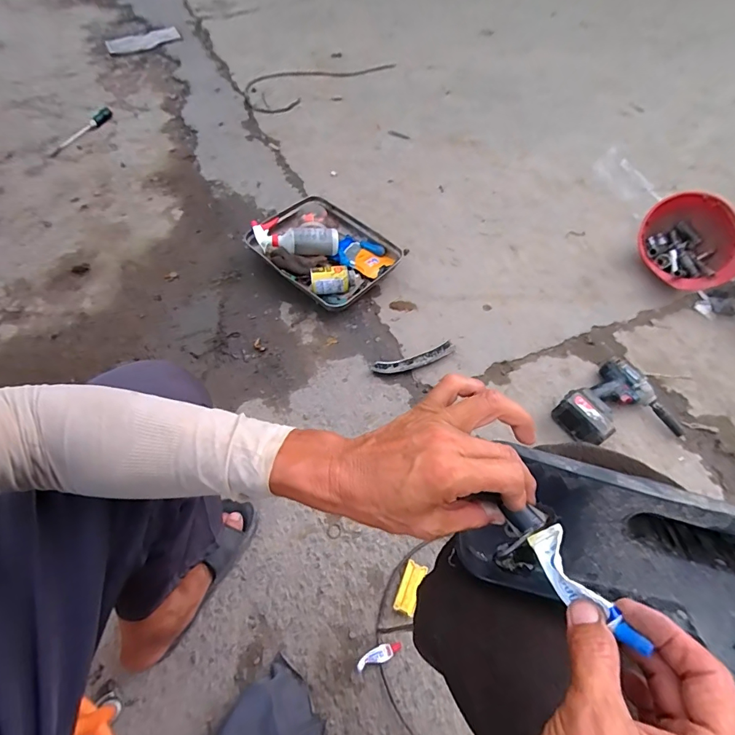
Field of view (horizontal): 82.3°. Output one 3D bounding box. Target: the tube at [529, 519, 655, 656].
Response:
[{"bbox_3d":[0.134,0.136,0.263,0.022,0.023,0.086,-17,25,-12],"label":"tube"}]

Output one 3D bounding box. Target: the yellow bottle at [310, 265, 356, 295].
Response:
[{"bbox_3d":[-0.087,-0.215,1.065,0.115,0.070,0.055,-1,57,-4],"label":"yellow bottle"}]

